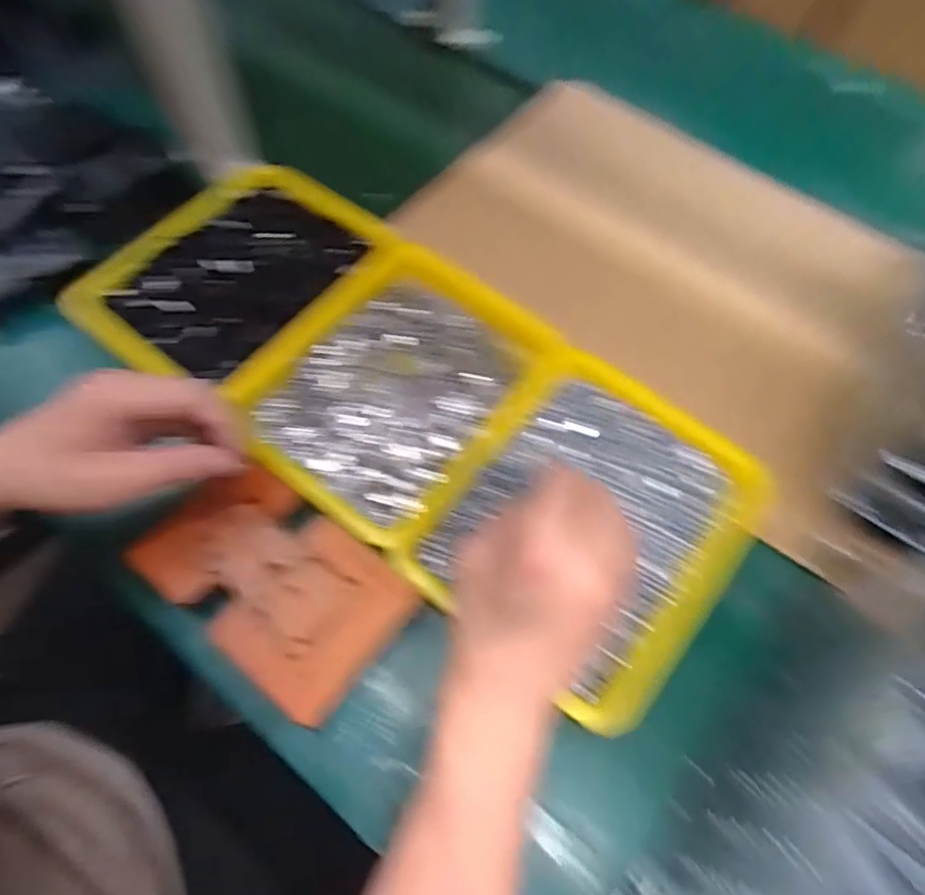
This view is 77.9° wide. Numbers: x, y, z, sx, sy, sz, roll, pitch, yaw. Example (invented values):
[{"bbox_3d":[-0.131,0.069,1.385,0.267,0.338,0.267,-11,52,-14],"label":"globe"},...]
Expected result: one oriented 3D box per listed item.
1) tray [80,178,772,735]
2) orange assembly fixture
[{"bbox_3d":[-0.047,-0.043,0.437,0.503,0.038,0.231,32,65,13],"label":"tray"},{"bbox_3d":[-0.118,0.085,0.363,0.157,0.014,0.097,35,66,15],"label":"orange assembly fixture"}]

